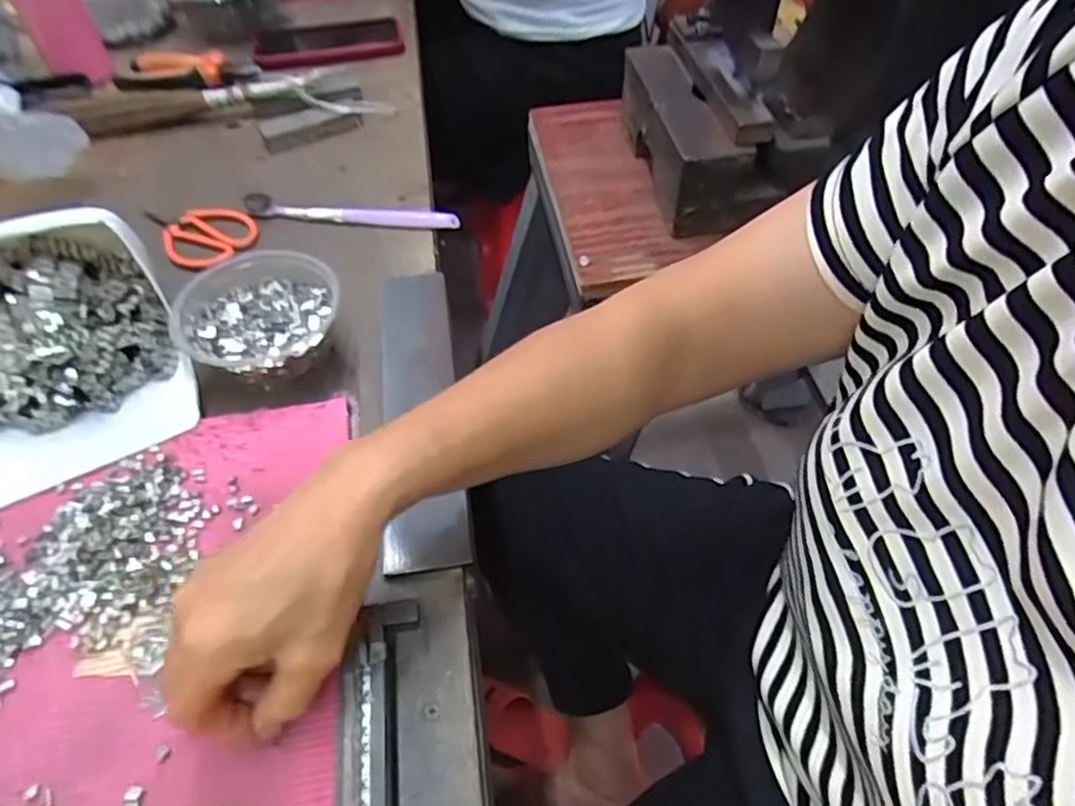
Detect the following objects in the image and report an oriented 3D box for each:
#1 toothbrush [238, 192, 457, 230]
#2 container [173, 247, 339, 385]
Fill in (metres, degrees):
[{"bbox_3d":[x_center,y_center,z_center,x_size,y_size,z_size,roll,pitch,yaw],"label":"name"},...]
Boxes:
[{"bbox_3d":[-0.160,-0.163,0.590,0.183,0.018,0.012,5,51,6],"label":"toothbrush"},{"bbox_3d":[-0.188,-0.055,0.476,0.105,0.045,0.105,-7,51,-4],"label":"container"}]

